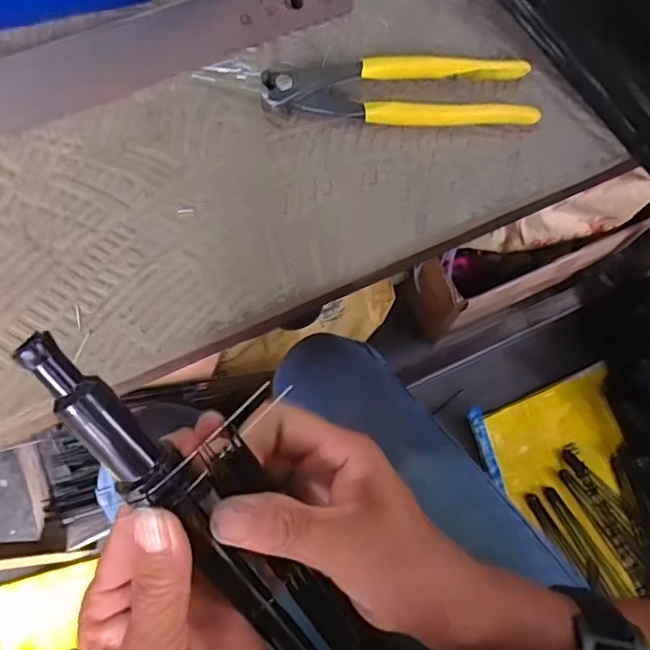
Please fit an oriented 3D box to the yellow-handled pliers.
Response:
[{"bbox_3d":[0.046,-0.144,0.351,0.161,0.019,0.051,0,70,-3],"label":"yellow-handled pliers"}]

